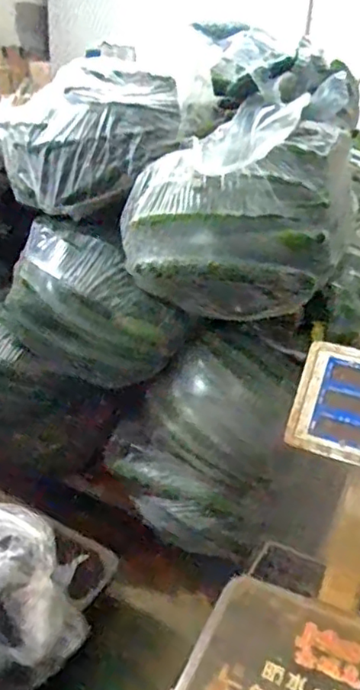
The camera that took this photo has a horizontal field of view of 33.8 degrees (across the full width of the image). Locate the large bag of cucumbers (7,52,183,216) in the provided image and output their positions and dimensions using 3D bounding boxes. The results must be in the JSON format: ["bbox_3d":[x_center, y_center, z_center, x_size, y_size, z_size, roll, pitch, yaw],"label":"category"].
[{"bbox_3d":[-0.164,-0.376,1.079,0.299,0.219,0.255,-5,28,-15],"label":"large bag of cucumbers"}]

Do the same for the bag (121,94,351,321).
[{"bbox_3d":[0.084,-0.215,0.979,0.355,0.307,0.238,9,27,11],"label":"bag"}]

